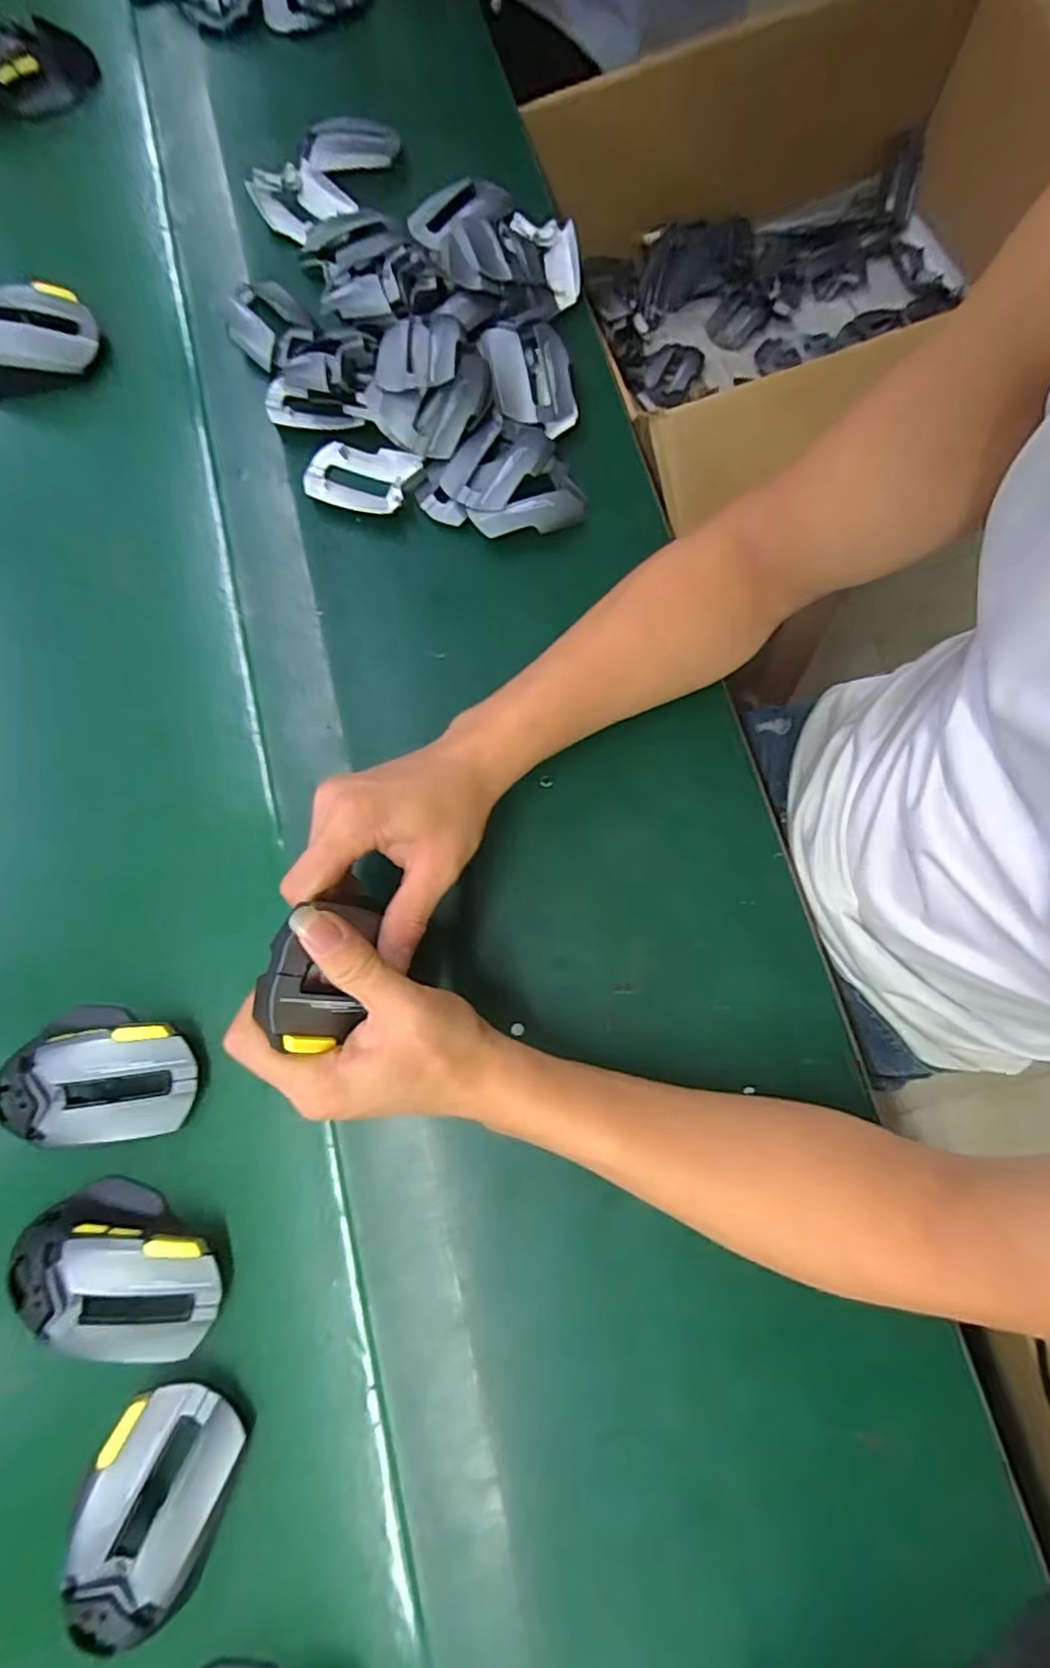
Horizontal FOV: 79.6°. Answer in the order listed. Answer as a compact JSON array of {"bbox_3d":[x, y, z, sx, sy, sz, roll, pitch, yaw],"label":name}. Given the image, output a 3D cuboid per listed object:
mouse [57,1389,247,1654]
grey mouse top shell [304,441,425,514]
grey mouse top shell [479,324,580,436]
[{"bbox_3d":[-0.183,0.333,0.311,0.062,0.036,0.098,17,80,2],"label":"mouse"},{"bbox_3d":[-0.113,-0.249,0.437,0.079,0.013,0.053,9,80,0],"label":"grey mouse top shell"},{"bbox_3d":[0.005,-0.325,0.453,0.056,0.029,0.086,-14,80,-4],"label":"grey mouse top shell"}]

